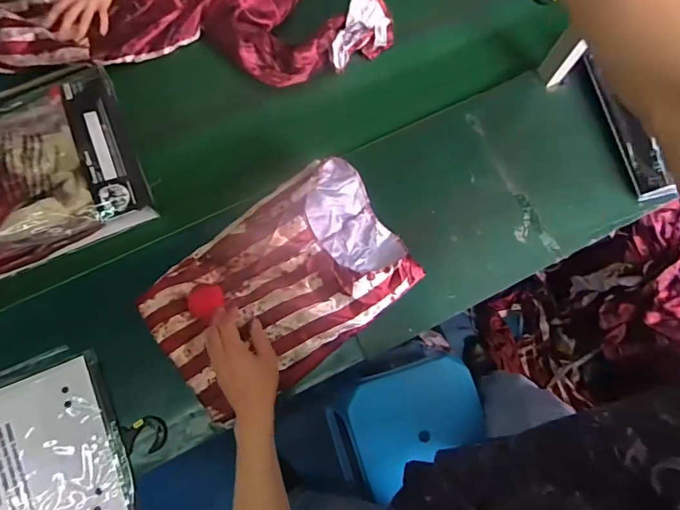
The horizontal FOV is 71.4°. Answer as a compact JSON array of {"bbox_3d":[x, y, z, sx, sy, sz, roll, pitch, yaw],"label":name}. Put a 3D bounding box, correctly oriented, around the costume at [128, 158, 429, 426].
[{"bbox_3d":[-0.098,0.044,0.757,0.404,0.071,0.263,-36,78,-11],"label":"costume"}]

